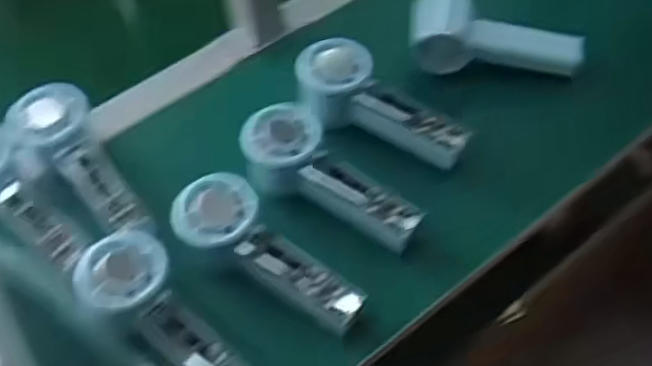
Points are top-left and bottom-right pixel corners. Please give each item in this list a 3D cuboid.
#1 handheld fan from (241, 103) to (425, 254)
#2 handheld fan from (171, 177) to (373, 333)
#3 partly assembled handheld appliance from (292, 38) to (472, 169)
[{"bbox_3d":[0.005,-0.005,0.517,0.148,0.045,0.065,27,61,19],"label":"handheld fan"},{"bbox_3d":[-0.045,0.055,0.496,0.149,0.050,0.058,36,63,9],"label":"handheld fan"},{"bbox_3d":[0.041,-0.058,0.566,0.152,0.054,0.064,33,62,7],"label":"partly assembled handheld appliance"}]

